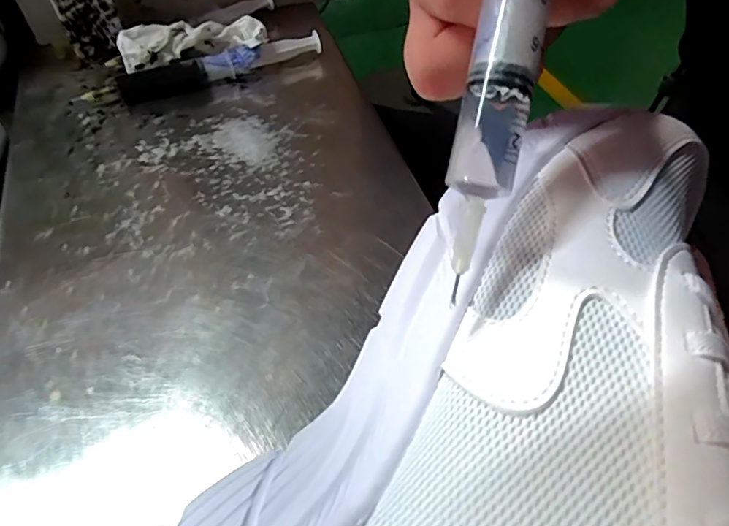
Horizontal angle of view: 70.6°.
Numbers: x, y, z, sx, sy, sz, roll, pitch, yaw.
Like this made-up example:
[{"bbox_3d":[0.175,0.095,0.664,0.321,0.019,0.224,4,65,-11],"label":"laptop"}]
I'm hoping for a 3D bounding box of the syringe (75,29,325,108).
[{"bbox_3d":[-0.115,-0.141,0.372,0.170,0.021,0.017,-20,54,-15],"label":"syringe"}]

